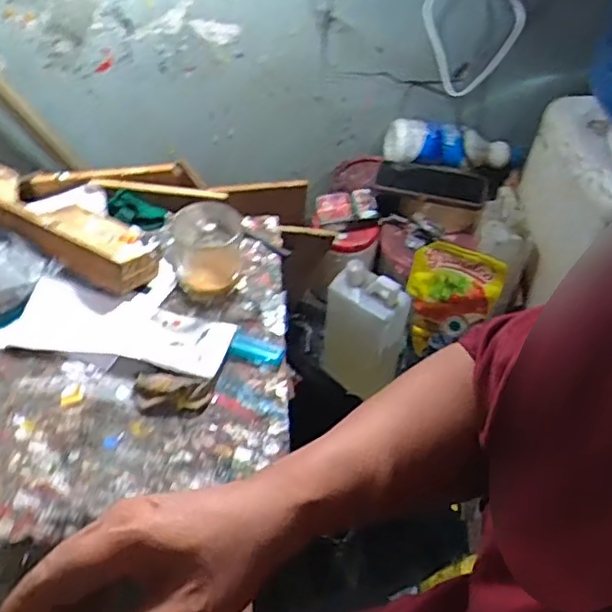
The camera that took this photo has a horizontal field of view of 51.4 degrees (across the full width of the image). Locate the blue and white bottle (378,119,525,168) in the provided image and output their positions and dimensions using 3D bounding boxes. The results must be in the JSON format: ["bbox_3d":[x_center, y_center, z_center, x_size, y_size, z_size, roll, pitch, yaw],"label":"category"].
[{"bbox_3d":[0.242,-0.252,1.006,0.231,0.067,0.052,2,49,-2],"label":"blue and white bottle"}]

